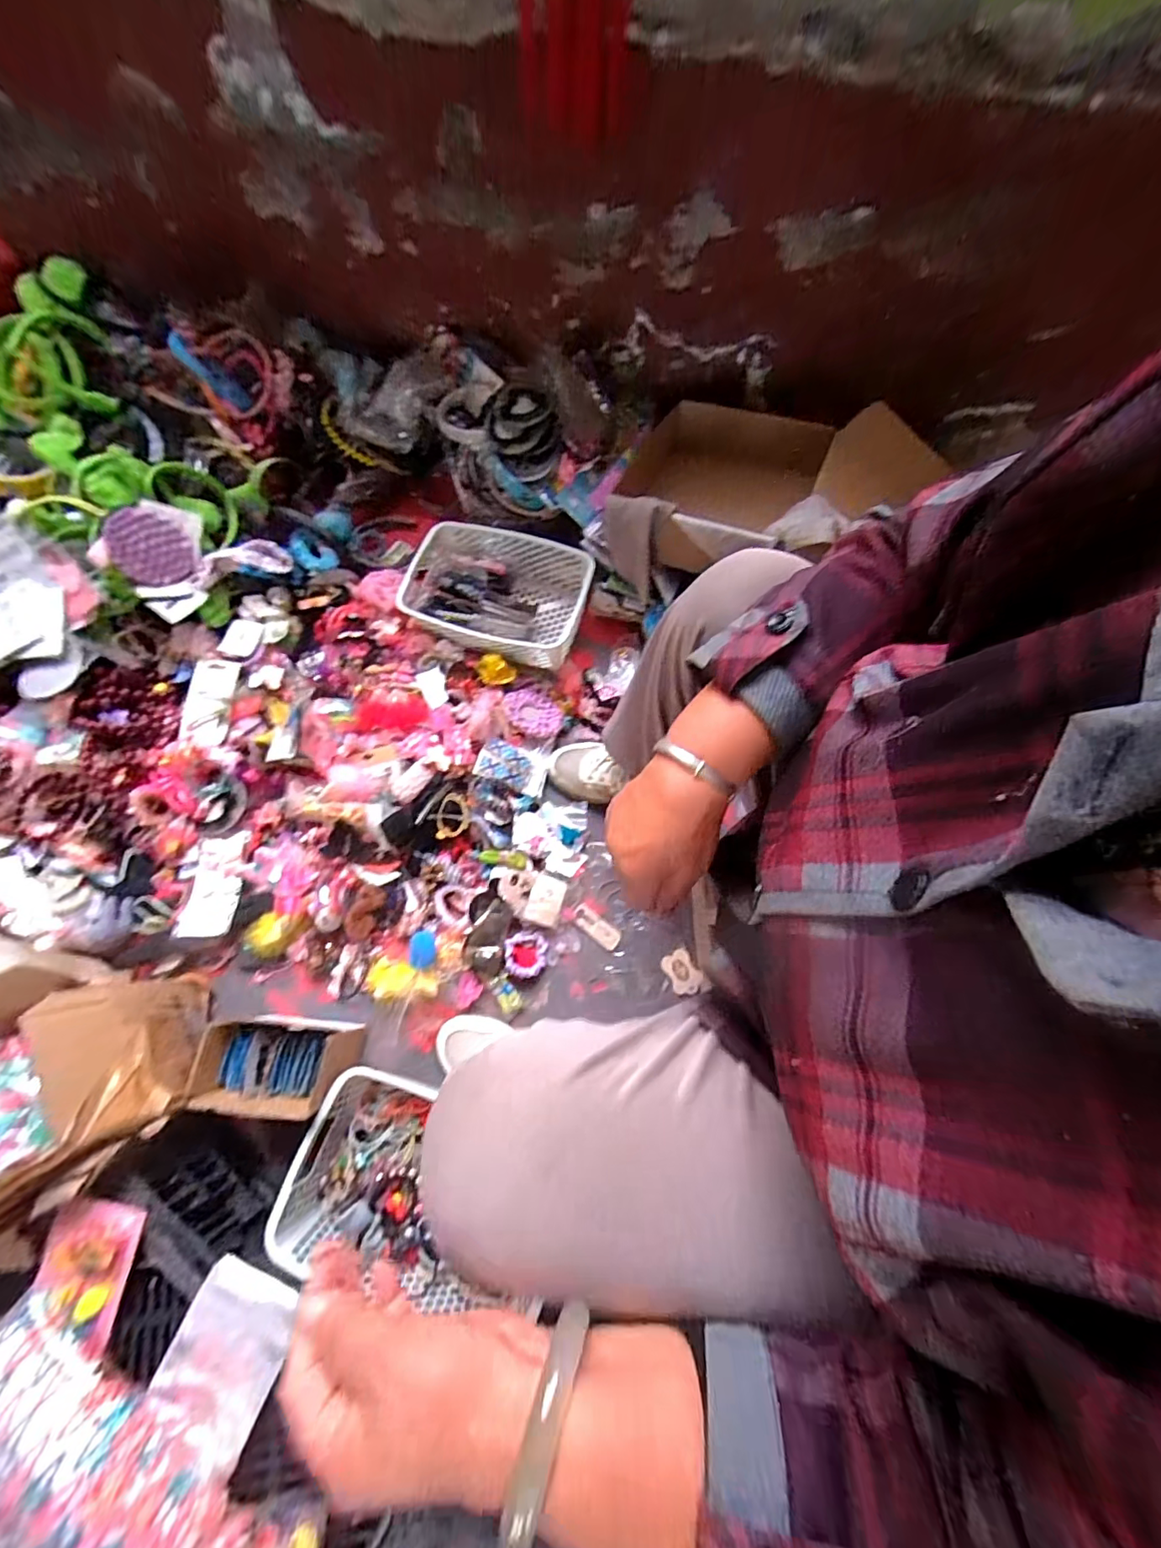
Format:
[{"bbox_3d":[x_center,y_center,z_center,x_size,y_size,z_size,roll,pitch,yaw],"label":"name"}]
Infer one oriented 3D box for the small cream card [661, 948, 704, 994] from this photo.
[{"bbox_3d":[0.143,0.279,0.732,0.044,0.005,0.060,-31,80,5],"label":"small cream card"}]

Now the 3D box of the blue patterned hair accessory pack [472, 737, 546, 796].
[{"bbox_3d":[-0.103,-0.015,0.797,0.098,0.043,0.069,15,70,3],"label":"blue patterned hair accessory pack"}]

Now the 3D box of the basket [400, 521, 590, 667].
[{"bbox_3d":[-0.148,-0.305,0.892,0.309,0.085,0.204,16,70,3],"label":"basket"}]

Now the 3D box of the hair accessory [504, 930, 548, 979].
[{"bbox_3d":[-0.077,0.254,0.734,0.059,0.013,0.058,9,61,-19],"label":"hair accessory"}]

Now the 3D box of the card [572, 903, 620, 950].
[{"bbox_3d":[0.023,0.224,0.763,0.075,0.015,0.029,37,72,11],"label":"card"}]

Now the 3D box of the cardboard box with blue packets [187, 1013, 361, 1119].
[{"bbox_3d":[-0.361,0.348,0.634,0.152,0.111,0.091,6,70,0],"label":"cardboard box with blue packets"}]

